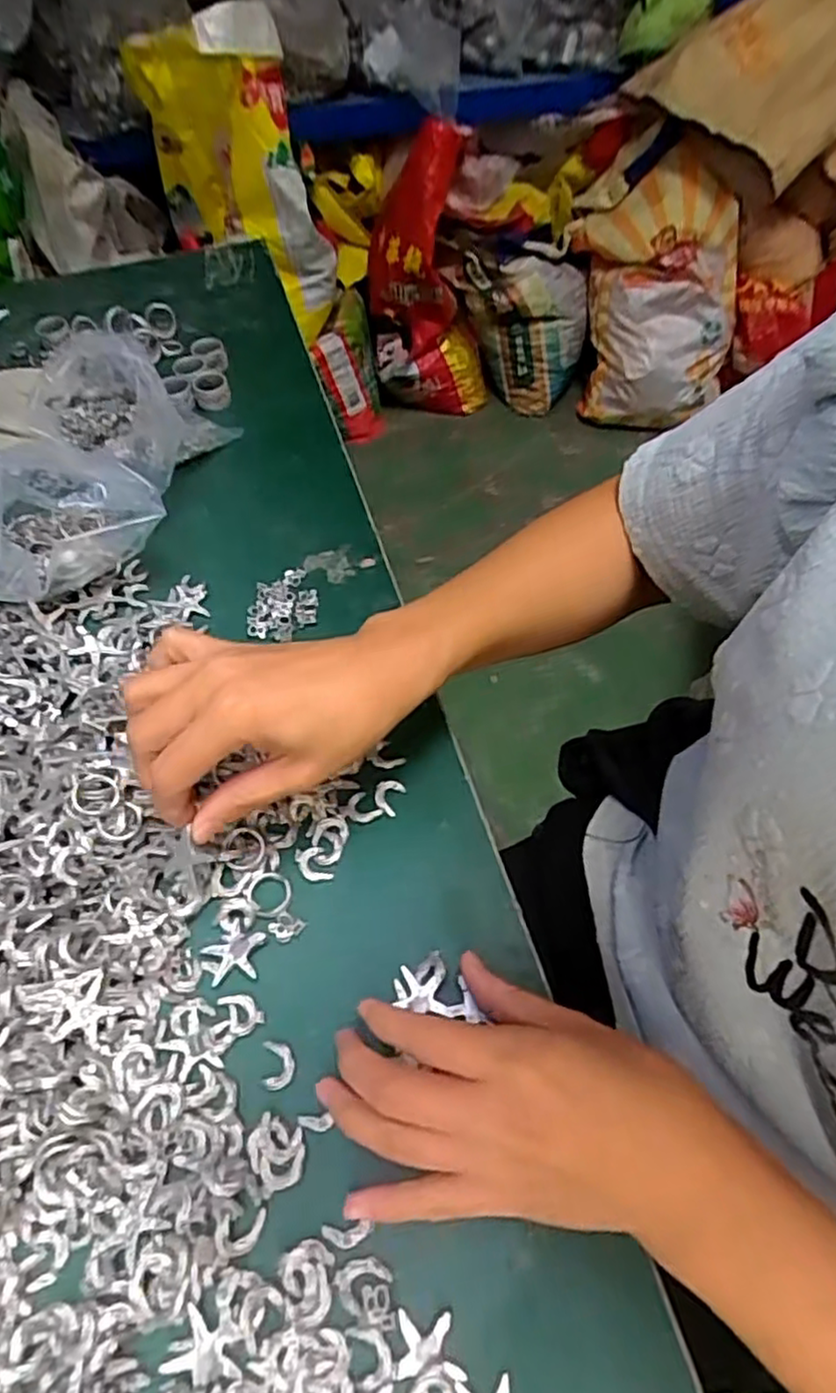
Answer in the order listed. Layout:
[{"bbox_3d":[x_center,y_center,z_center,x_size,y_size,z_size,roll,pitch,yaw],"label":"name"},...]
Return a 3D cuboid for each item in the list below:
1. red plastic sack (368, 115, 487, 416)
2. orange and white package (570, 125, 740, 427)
[{"bbox_3d":[0.029,-0.917,1.583,0.275,0.561,0.192,-1,55,0],"label":"red plastic sack"},{"bbox_3d":[0.540,-0.910,1.573,0.325,0.527,0.127,-3,27,10],"label":"orange and white package"}]

